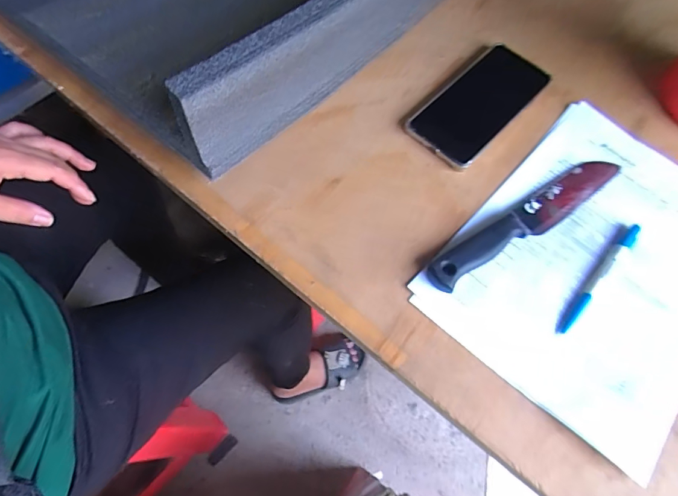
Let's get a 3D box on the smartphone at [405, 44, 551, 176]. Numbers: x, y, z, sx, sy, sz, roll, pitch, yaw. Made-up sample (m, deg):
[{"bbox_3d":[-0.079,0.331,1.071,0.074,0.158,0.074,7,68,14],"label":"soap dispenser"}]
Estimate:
[{"bbox_3d":[0.149,-0.156,0.446,0.079,0.017,0.168,41,70,15],"label":"smartphone"}]

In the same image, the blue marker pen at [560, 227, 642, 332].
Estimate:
[{"bbox_3d":[0.230,0.025,0.371,0.012,0.008,0.132,43,70,16],"label":"blue marker pen"}]

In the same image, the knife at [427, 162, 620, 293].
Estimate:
[{"bbox_3d":[0.178,-0.028,0.389,0.232,0.017,0.034,-32,70,-16],"label":"knife"}]

